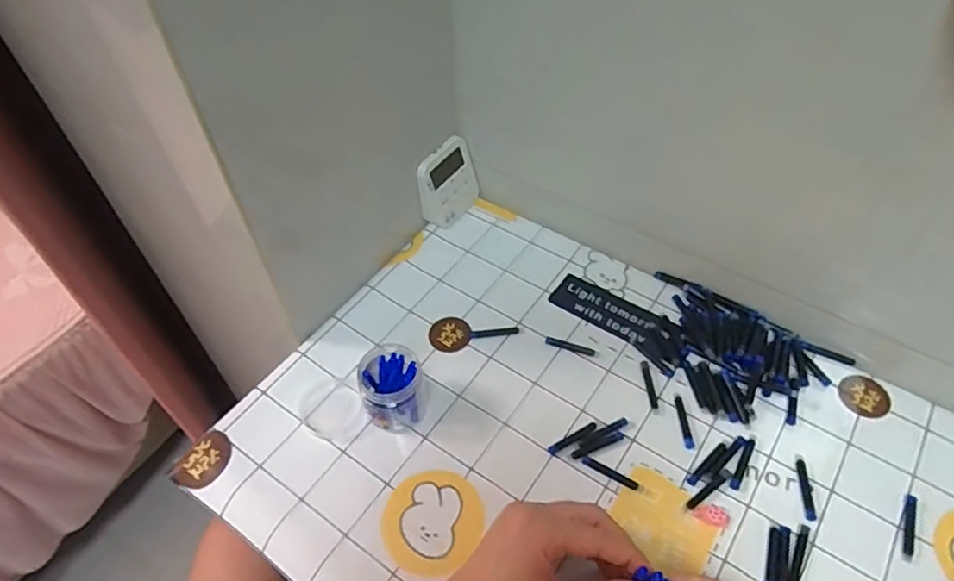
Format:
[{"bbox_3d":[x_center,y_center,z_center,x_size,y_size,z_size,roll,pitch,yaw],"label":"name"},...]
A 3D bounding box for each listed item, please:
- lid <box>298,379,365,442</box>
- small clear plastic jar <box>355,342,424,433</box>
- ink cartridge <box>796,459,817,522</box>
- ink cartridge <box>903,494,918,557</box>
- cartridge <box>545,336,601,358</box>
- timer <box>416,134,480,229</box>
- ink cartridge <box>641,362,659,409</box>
[{"bbox_3d":[-0.126,0.103,0.532,0.050,0.004,0.057,-28,56,-19],"label":"lid"},{"bbox_3d":[-0.070,0.081,0.509,0.049,0.055,0.052,-1,51,1],"label":"small clear plastic jar"},{"bbox_3d":[0.255,0.154,0.473,0.009,0.005,0.046,5,52,6],"label":"ink cartridge"},{"bbox_3d":[0.323,0.174,0.456,0.008,0.004,0.049,22,55,18],"label":"ink cartridge"},{"bbox_3d":[0.088,0.052,0.561,0.050,0.004,0.009,15,53,14],"label":"cartridge"},{"bbox_3d":[-0.031,-0.113,0.656,0.011,0.083,0.075,21,53,41],"label":"timer"},{"bbox_3d":[0.152,0.082,0.537,0.007,0.004,0.048,-2,51,0],"label":"ink cartridge"}]

